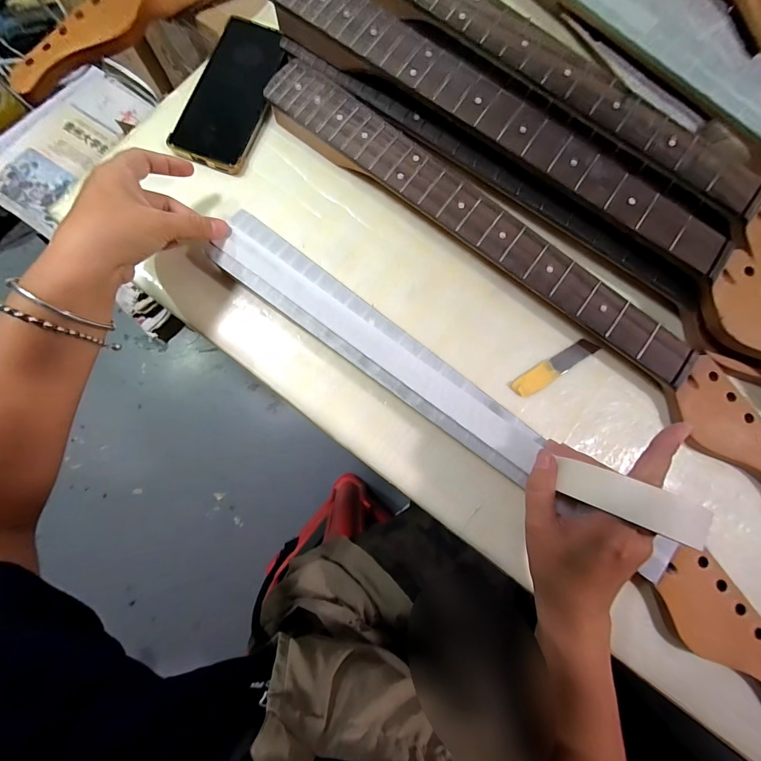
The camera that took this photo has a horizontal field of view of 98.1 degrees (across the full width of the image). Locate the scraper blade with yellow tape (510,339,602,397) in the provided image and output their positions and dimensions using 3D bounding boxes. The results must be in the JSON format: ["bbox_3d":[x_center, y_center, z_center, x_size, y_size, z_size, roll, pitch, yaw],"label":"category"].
[{"bbox_3d":[0.170,-0.013,0.321,0.096,0.005,0.019,-30,84,-7],"label":"scraper blade with yellow tape"}]

